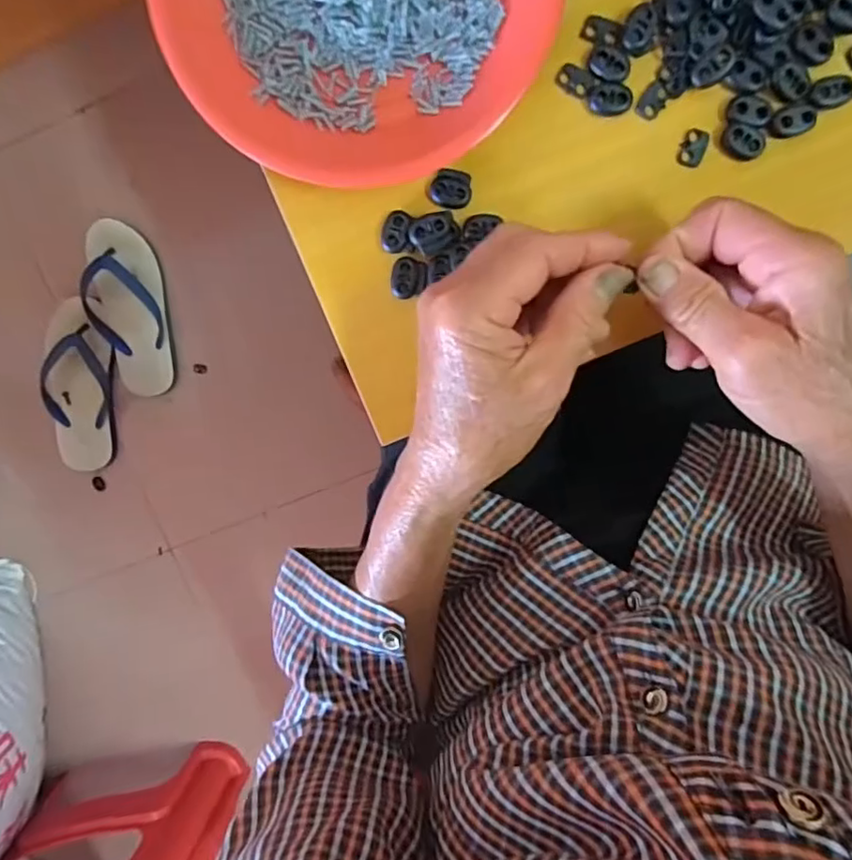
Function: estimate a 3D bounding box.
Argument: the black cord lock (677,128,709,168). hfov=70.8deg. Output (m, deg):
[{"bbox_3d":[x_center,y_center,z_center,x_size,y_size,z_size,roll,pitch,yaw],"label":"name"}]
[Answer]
[{"bbox_3d":[0.137,-0.144,0.306,0.012,0.004,0.018,18,99,0],"label":"black cord lock"}]

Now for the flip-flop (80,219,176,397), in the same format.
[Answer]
[{"bbox_3d":[-0.410,-0.165,0.825,0.096,0.033,0.231,-5,98,3],"label":"flip-flop"}]

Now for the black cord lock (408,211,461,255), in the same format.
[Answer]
[{"bbox_3d":[0.004,-0.104,0.313,0.025,0.010,0.019,-30,96,7],"label":"black cord lock"}]

